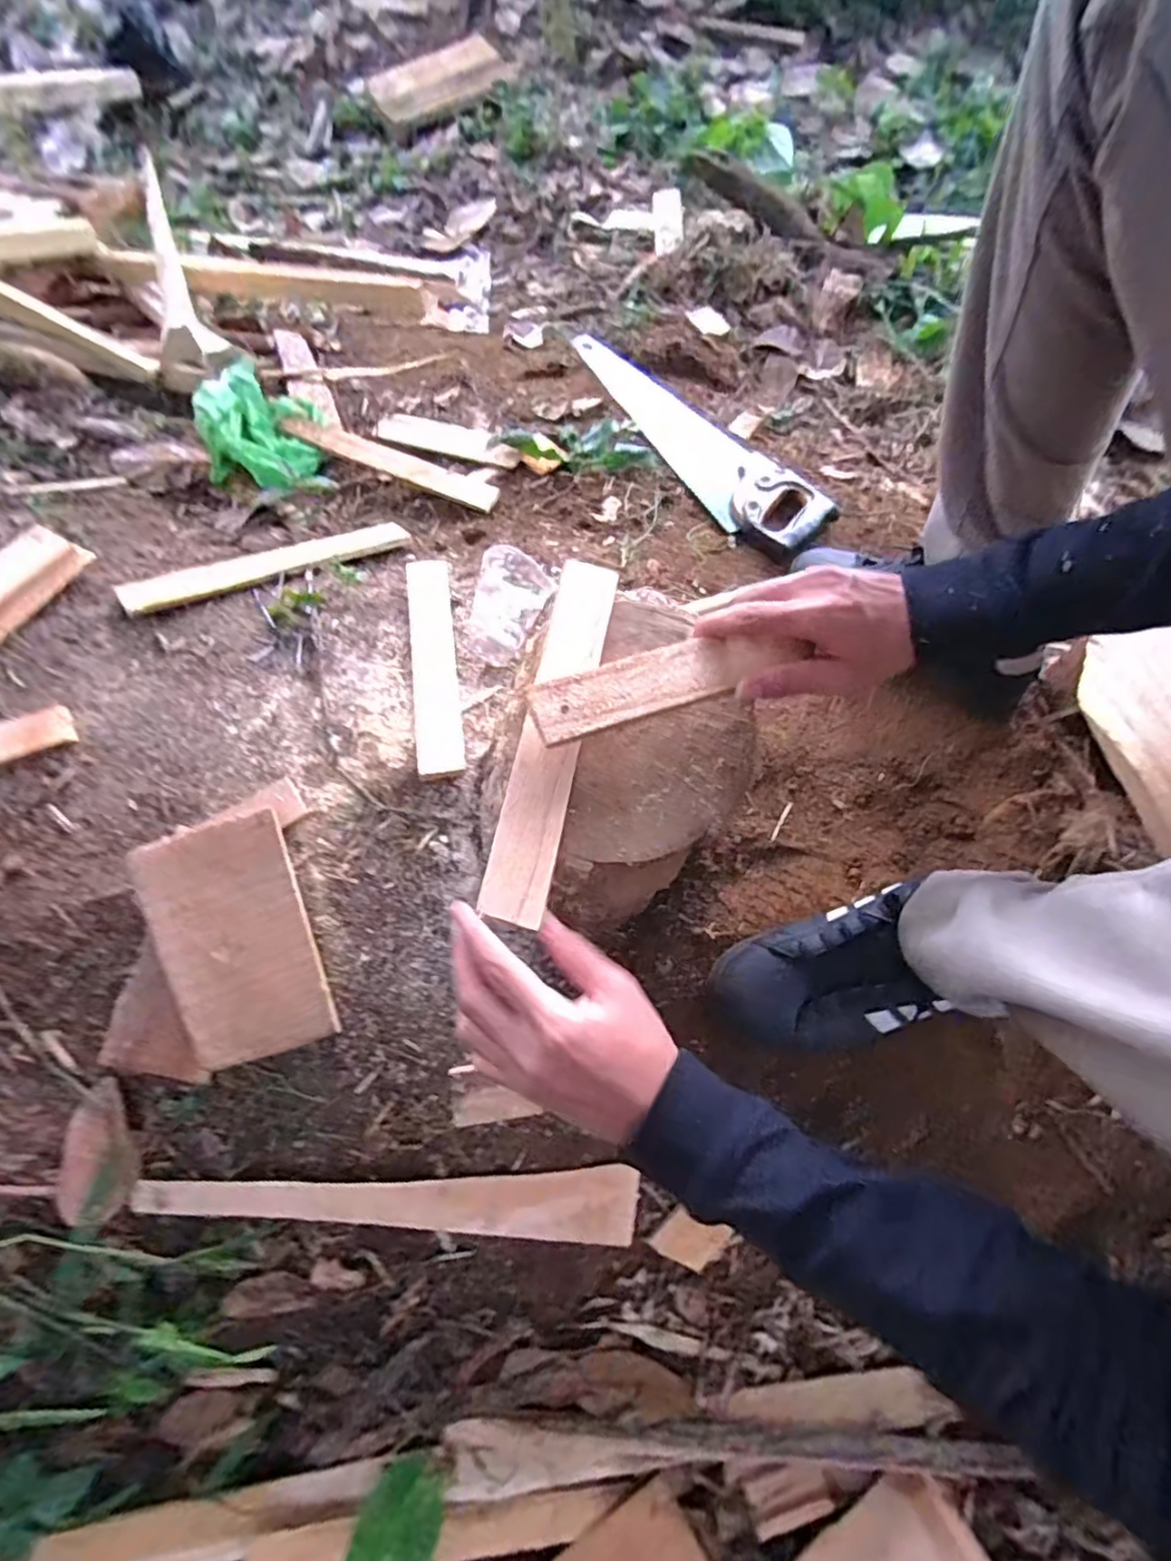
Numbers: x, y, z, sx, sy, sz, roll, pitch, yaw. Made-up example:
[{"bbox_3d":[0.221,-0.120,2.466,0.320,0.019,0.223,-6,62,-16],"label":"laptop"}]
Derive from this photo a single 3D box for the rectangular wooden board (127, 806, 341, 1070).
[{"bbox_3d":[-0.273,0.127,0.500,0.105,0.007,0.185,-16,94,-18],"label":"rectangular wooden board"}]

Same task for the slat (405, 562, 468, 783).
[{"bbox_3d":[-0.140,-0.112,0.591,0.041,0.005,0.247,-2,61,-16],"label":"slat"}]

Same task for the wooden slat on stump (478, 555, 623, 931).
[{"bbox_3d":[-0.020,-0.033,0.404,0.038,0.009,0.242,13,71,-3],"label":"wooden slat on stump"}]

